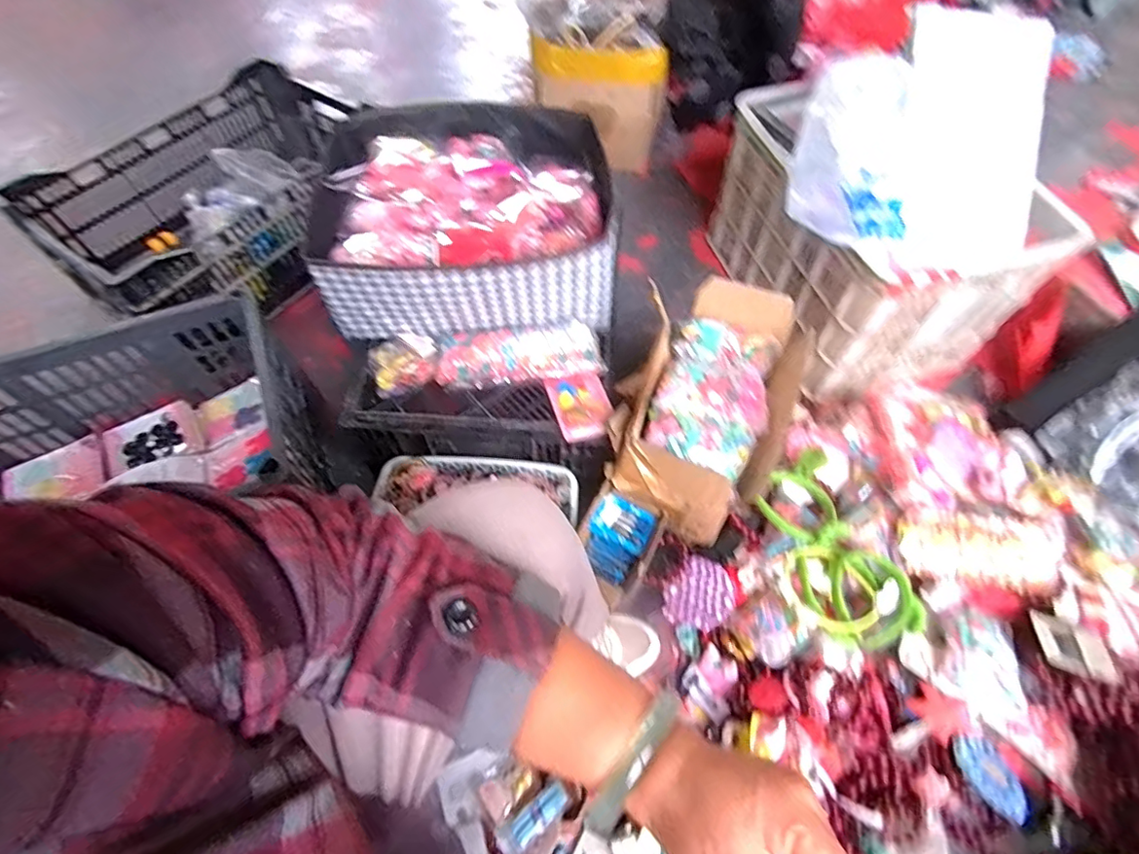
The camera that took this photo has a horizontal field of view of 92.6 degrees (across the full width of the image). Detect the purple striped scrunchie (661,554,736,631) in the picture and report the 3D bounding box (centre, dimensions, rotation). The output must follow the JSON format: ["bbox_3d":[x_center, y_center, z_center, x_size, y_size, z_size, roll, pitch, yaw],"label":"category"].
[{"bbox_3d":[0.186,0.239,0.773,0.094,0.035,0.087,-40,66,-21],"label":"purple striped scrunchie"}]

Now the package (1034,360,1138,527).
[{"bbox_3d":[0.851,0.036,0.812,0.168,0.026,0.205,-42,49,17],"label":"package"}]

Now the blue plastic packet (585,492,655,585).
[{"bbox_3d":[0.066,0.156,0.774,0.086,0.042,0.113,31,64,18],"label":"blue plastic packet"}]

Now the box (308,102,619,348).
[{"bbox_3d":[-0.150,-0.320,0.829,0.392,0.165,0.372,-3,59,-2],"label":"box"}]

